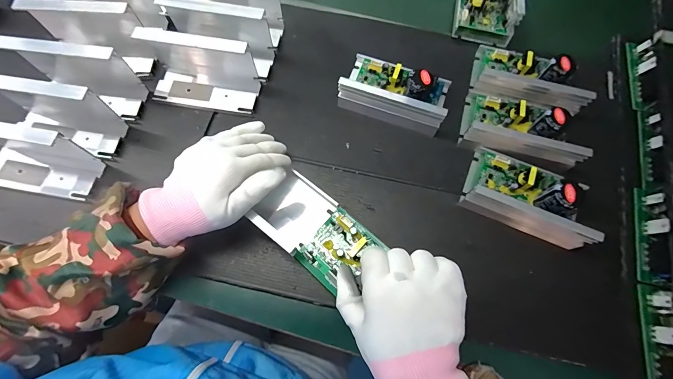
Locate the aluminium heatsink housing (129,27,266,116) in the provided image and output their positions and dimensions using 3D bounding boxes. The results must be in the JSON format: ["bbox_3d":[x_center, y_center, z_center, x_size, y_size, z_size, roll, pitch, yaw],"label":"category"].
[{"bbox_3d":[-0.167,-0.144,0.390,0.132,0.078,0.056,10,70,3],"label":"aluminium heatsink housing"}]

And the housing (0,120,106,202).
[{"bbox_3d":[-0.348,-0.040,0.351,0.142,0.067,0.068,10,70,3],"label":"housing"}]

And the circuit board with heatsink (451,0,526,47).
[{"bbox_3d":[0.217,-0.266,0.456,0.086,0.044,0.109,15,70,5],"label":"circuit board with heatsink"}]

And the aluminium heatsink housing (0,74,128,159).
[{"bbox_3d":[-0.326,-0.087,0.363,0.128,0.075,0.058,10,70,3],"label":"aluminium heatsink housing"}]

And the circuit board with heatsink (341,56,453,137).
[{"bbox_3d":[0.074,-0.128,0.398,0.129,0.056,0.081,18,70,6],"label":"circuit board with heatsink"}]

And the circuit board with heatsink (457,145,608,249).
[{"bbox_3d":[0.217,0.004,0.355,0.129,0.057,0.078,26,71,8],"label":"circuit board with heatsink"}]

